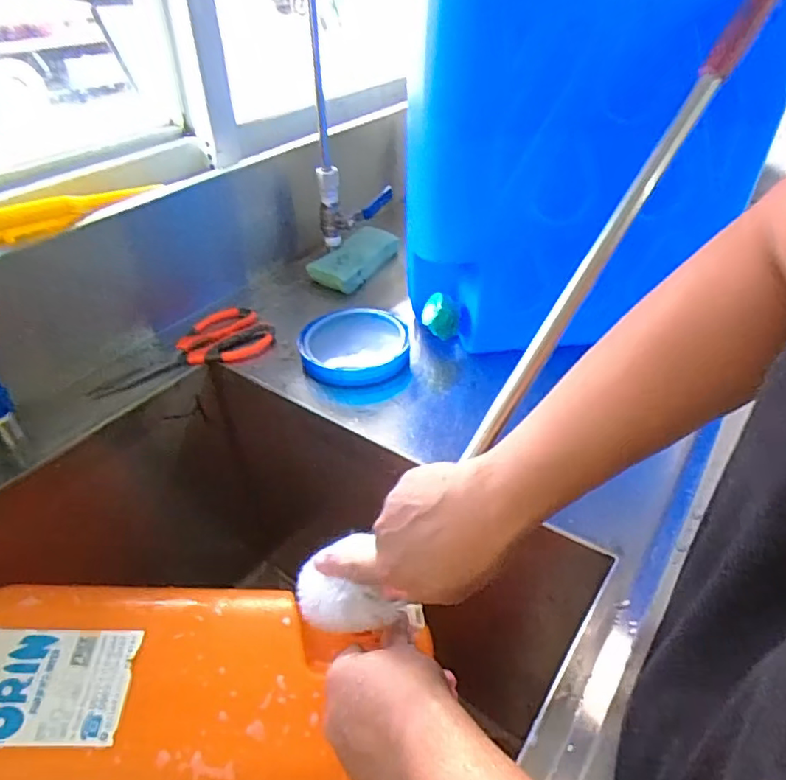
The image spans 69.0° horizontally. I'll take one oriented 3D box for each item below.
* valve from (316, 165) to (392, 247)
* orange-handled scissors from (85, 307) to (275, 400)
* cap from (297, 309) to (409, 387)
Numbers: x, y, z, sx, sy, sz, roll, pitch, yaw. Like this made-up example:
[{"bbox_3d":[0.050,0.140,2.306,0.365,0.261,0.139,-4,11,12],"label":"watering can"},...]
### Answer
[{"bbox_3d":[-0.049,-0.246,0.771,0.100,0.109,0.030,-9,39,-10],"label":"valve"},{"bbox_3d":[-0.230,-0.040,0.636,0.202,0.009,0.093,-32,48,-33],"label":"orange-handled scissors"},{"bbox_3d":[-0.042,-0.048,0.629,0.113,0.028,0.114,0,39,0],"label":"cap"}]

